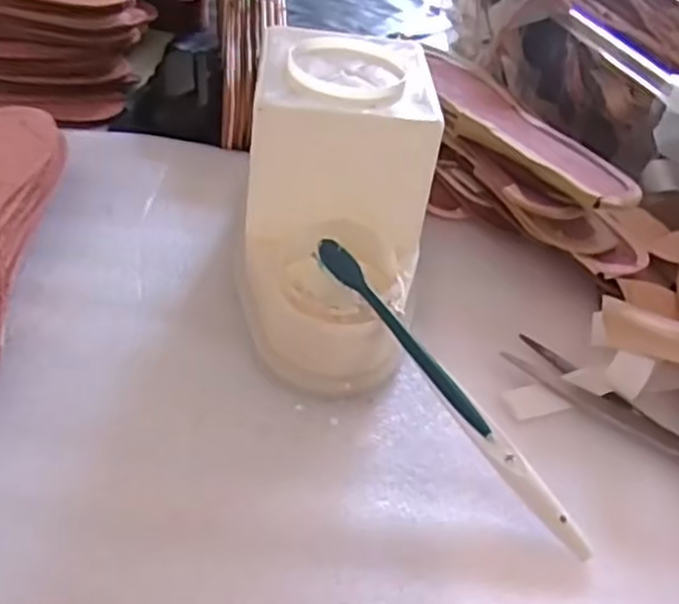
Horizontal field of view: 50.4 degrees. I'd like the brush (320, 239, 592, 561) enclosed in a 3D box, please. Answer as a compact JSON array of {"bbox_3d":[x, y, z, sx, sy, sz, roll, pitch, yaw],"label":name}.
[{"bbox_3d":[0.050,0.039,0.337,0.012,0.011,0.184,-30,72,-31],"label":"brush"}]

